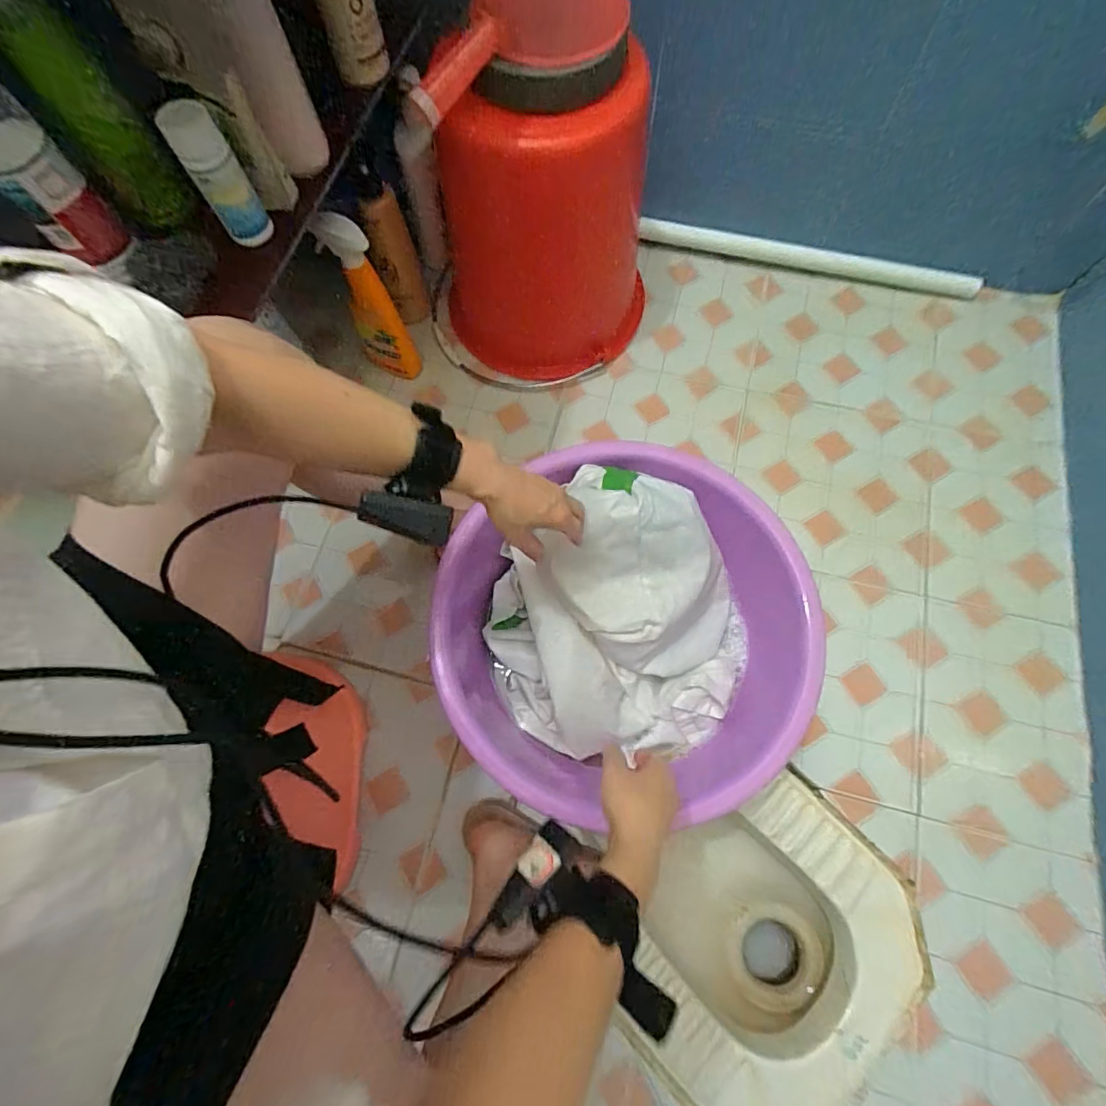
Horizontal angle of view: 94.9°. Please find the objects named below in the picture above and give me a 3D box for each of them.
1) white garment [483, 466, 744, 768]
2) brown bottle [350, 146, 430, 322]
[{"bbox_3d":[0.088,0.094,0.626,0.316,0.183,0.326,0,71,1],"label":"white garment"},{"bbox_3d":[-0.263,-0.498,0.826,0.075,0.255,0.087,-21,71,-5],"label":"brown bottle"}]

